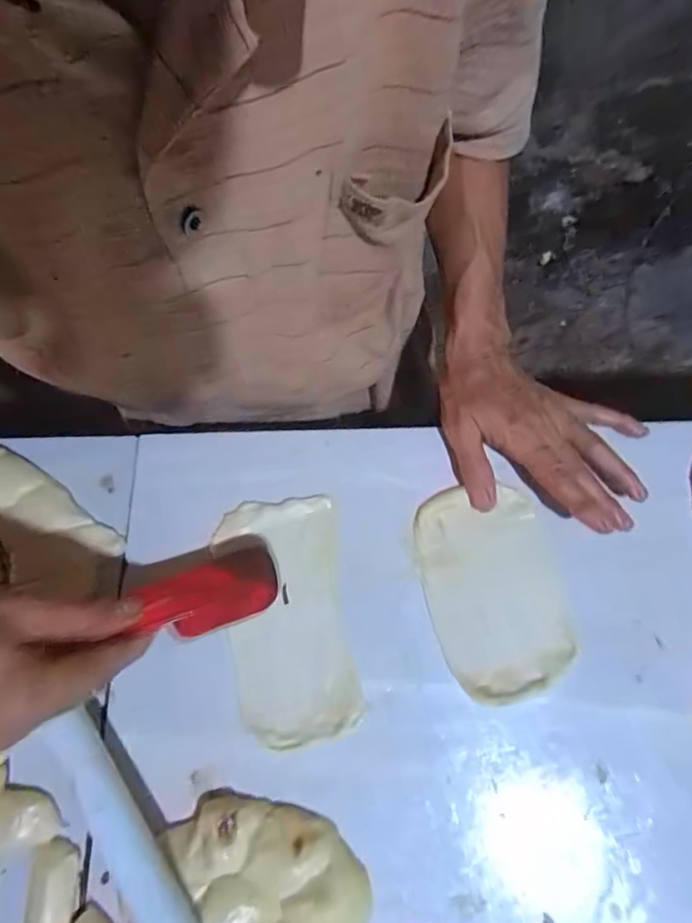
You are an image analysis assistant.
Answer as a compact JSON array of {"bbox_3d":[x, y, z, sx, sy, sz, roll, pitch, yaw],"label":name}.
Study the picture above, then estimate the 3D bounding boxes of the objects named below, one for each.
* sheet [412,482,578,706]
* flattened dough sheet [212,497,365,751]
[{"bbox_3d":[0.101,0.088,0.351,0.089,0.008,0.138,-12,72,-1],"label":"sheet"},{"bbox_3d":[-0.041,0.108,0.357,0.082,0.008,0.161,-9,72,-1],"label":"flattened dough sheet"}]

